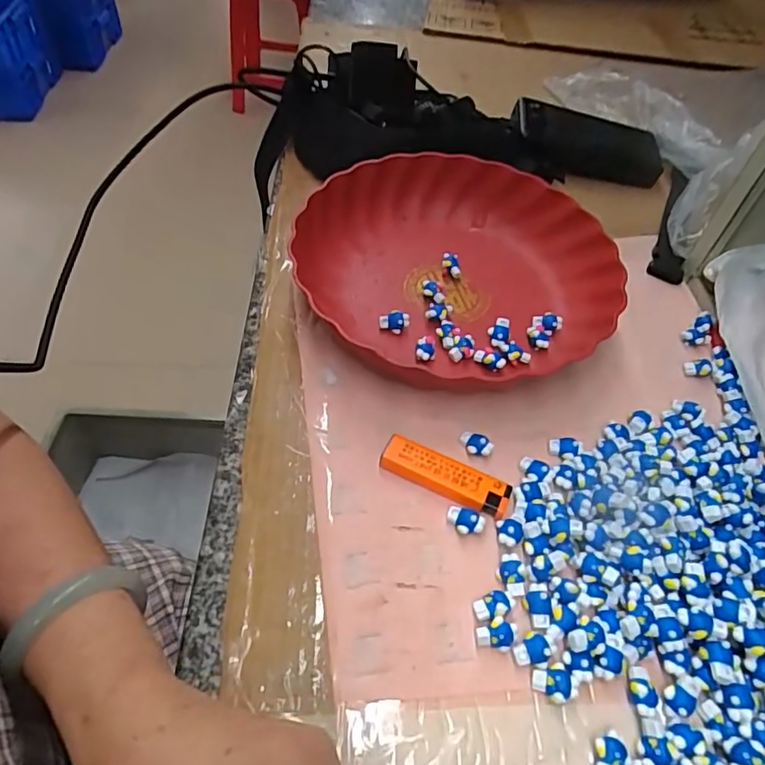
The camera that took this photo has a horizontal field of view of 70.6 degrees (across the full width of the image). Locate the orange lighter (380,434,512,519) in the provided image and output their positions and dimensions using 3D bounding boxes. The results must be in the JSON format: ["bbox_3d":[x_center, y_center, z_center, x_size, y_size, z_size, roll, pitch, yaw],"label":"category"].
[{"bbox_3d":[0.039,0.058,0.334,0.080,0.010,0.022,23,55,14],"label":"orange lighter"}]

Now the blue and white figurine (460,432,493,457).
[{"bbox_3d":[0.060,0.041,0.349,0.021,0.014,0.010,26,56,16],"label":"blue and white figurine"}]

